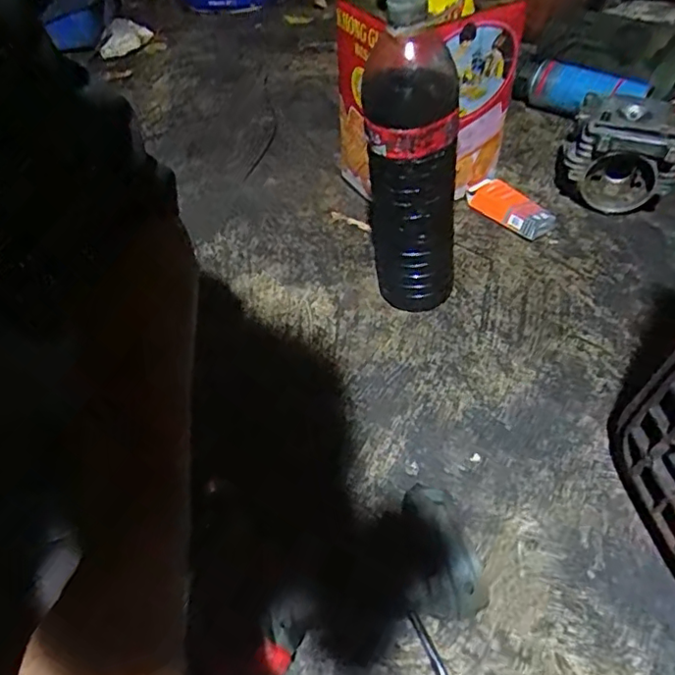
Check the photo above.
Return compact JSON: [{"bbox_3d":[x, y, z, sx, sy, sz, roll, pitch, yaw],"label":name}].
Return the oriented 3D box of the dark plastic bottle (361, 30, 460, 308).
[{"bbox_3d":[0.073,-0.144,0.568,0.087,0.271,0.079,1,51,7],"label":"dark plastic bottle"}]

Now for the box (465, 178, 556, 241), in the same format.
[{"bbox_3d":[0.221,-0.168,0.745,0.049,0.024,0.116,-33,55,-19],"label":"box"}]

